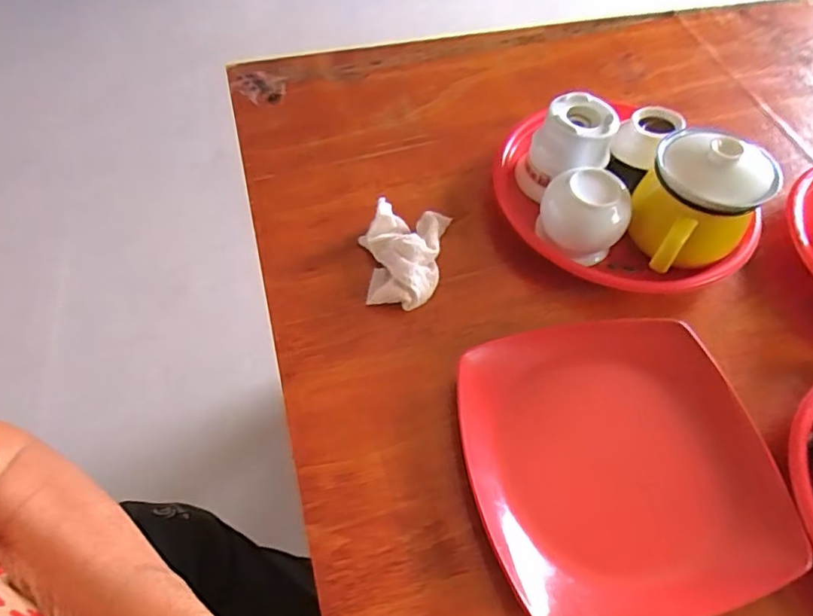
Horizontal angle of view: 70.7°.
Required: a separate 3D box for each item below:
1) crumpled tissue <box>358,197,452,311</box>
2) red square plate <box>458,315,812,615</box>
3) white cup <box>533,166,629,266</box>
[{"bbox_3d":[-0.005,-0.051,0.499,0.074,0.036,0.105,9,56,2],"label":"crumpled tissue"},{"bbox_3d":[0.150,0.104,0.406,0.210,0.024,0.204,-11,57,-11],"label":"red square plate"},{"bbox_3d":[0.156,-0.079,0.502,0.071,0.067,0.058,2,56,-2],"label":"white cup"}]

